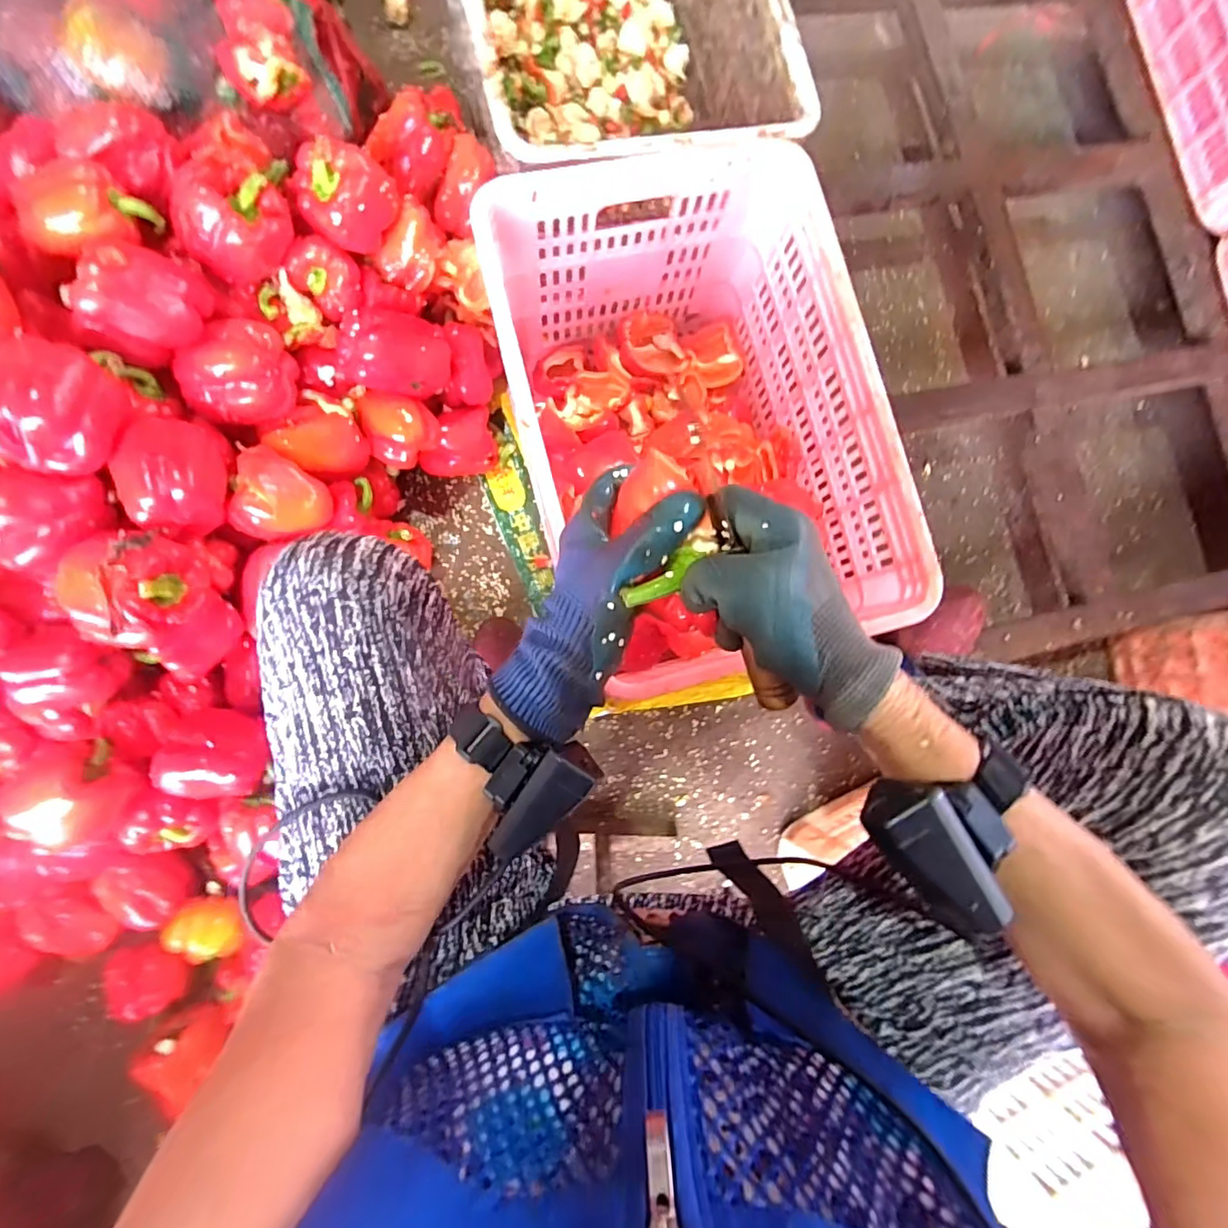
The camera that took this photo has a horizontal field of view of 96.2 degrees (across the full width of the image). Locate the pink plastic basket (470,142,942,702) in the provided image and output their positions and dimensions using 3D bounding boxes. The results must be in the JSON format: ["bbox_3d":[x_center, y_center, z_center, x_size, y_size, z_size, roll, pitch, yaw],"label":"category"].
[{"bbox_3d":[0.076,-0.211,0.661,0.341,0.270,0.536,-17,87,-7],"label":"pink plastic basket"}]

